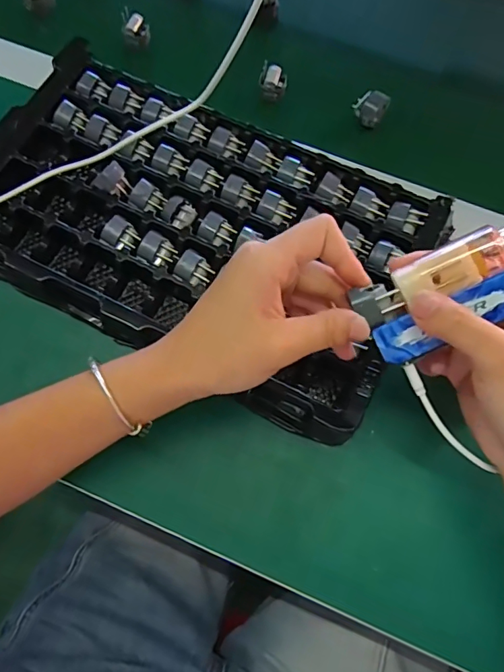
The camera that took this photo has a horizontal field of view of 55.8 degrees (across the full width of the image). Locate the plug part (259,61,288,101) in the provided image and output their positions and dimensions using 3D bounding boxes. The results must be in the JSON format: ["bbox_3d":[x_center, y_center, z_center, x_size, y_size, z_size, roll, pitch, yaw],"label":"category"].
[{"bbox_3d":[0.020,-0.241,0.453,0.025,0.018,0.031,15,72,4],"label":"plug part"}]

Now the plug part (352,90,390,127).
[{"bbox_3d":[0.109,-0.212,0.442,0.030,0.019,0.024,21,73,6],"label":"plug part"}]

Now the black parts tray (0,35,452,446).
[{"bbox_3d":[-0.048,-0.090,0.383,0.357,0.032,0.218,26,73,7],"label":"black parts tray"}]

